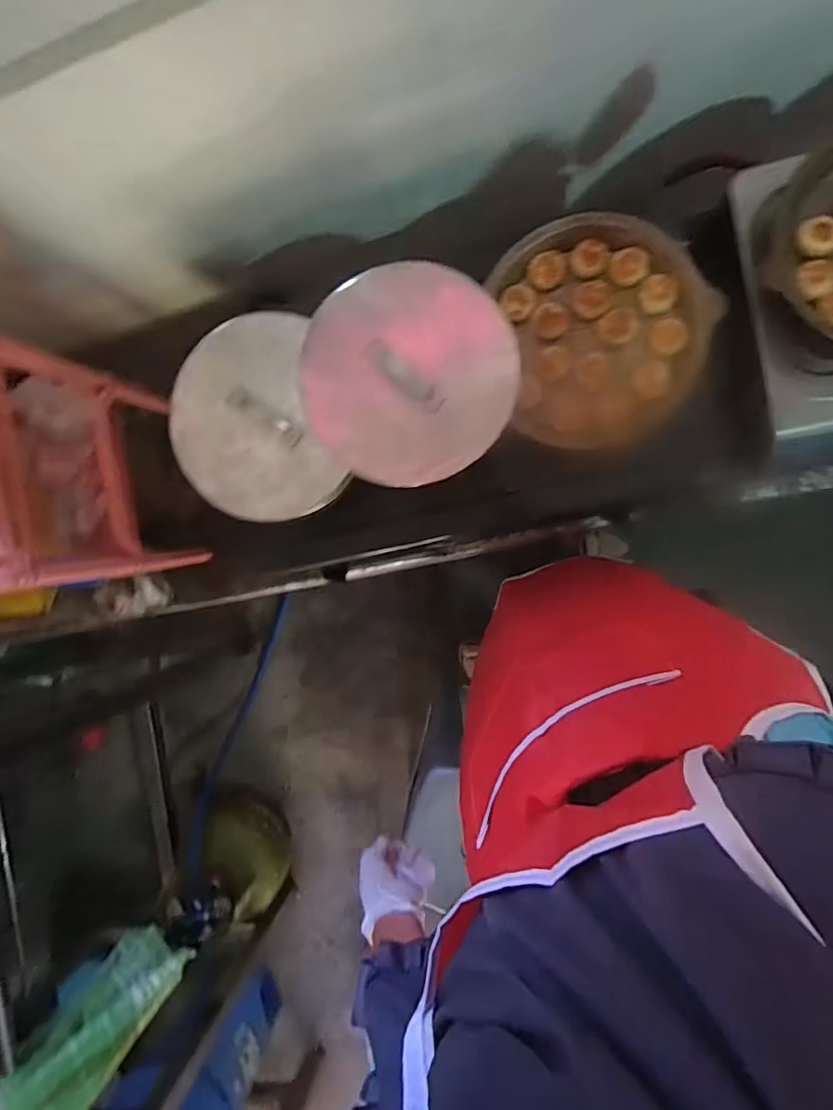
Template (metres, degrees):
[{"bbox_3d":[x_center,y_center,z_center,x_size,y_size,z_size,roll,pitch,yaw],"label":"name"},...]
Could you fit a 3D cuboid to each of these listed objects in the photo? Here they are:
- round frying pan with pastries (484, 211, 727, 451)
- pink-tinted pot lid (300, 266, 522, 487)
[{"bbox_3d":[0.223,-0.267,0.658,0.243,0.042,0.267,0,93,9],"label":"round frying pan with pastries"},{"bbox_3d":[-0.005,-0.202,0.635,0.241,0.017,0.231,-2,105,-8],"label":"pink-tinted pot lid"}]

